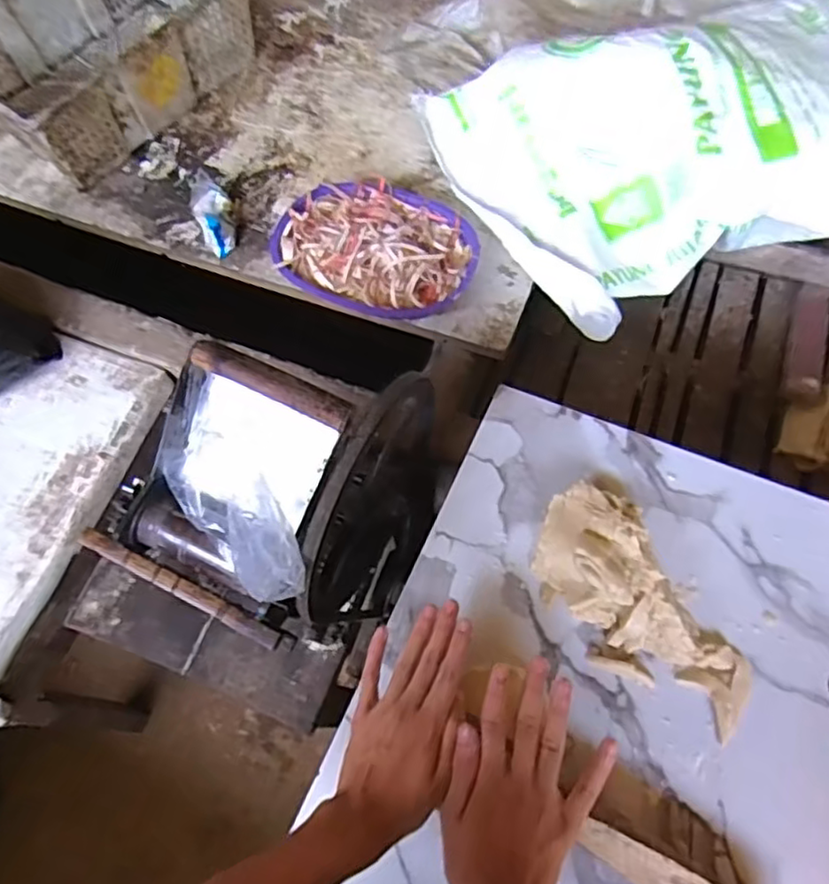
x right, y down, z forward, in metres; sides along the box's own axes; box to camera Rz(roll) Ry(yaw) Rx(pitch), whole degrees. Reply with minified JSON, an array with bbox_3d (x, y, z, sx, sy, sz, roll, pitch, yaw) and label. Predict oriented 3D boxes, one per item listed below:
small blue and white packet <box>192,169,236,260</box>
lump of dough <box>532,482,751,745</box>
[{"bbox_3d":[-0.326,-0.371,1.047,0.062,0.067,0.141,-17,80,-6],"label":"small blue and white packet"},{"bbox_3d":[0.193,0.142,0.564,0.111,0.047,0.235,-28,66,-11],"label":"lump of dough"}]

